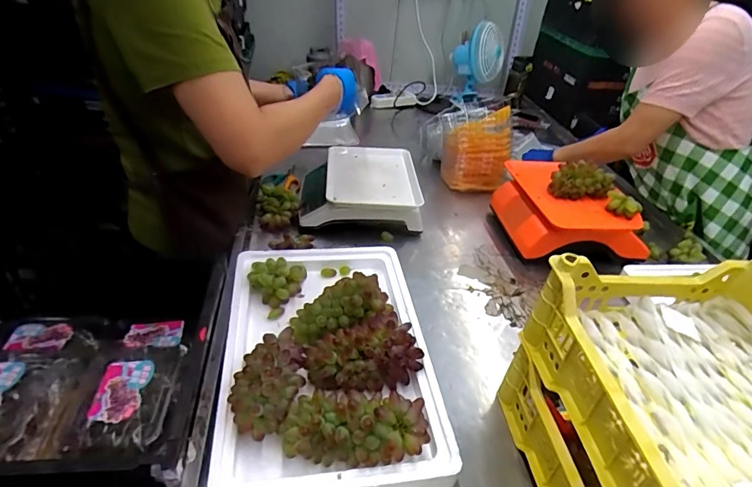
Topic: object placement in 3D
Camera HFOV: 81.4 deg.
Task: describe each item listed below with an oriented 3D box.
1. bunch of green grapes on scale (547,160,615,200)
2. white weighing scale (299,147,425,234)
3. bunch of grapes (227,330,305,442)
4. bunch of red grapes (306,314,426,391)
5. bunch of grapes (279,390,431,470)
[{"bbox_3d":[0.453,-0.134,0.954,0.128,0.070,0.043,2,37,-8],"label":"bunch of green grapes on scale"},{"bbox_3d":[-0.040,-0.132,1.053,0.263,0.107,0.277,2,36,-7],"label":"white weighing scale"},{"bbox_3d":[-0.143,0.182,0.585,0.093,0.057,0.147,1,37,-9],"label":"bunch of grapes"},{"bbox_3d":[-0.017,0.154,0.631,0.166,0.070,0.090,-4,38,-15],"label":"bunch of red grapes"},{"bbox_3d":[-0.025,0.224,0.543,0.180,0.054,0.084,5,36,-4],"label":"bunch of grapes"}]

